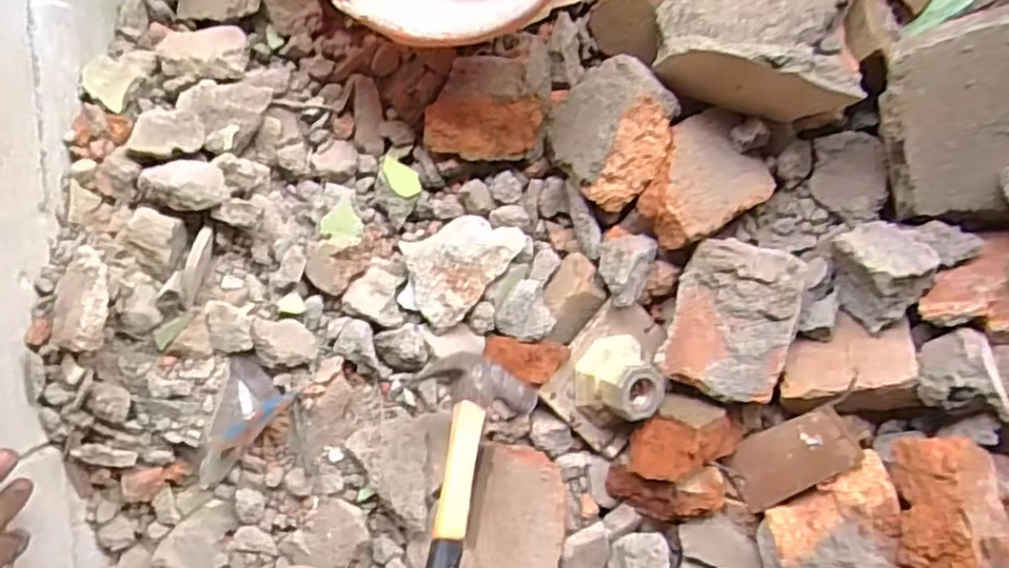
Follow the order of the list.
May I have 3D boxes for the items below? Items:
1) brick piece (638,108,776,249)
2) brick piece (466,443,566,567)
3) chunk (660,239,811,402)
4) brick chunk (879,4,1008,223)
[{"bbox_3d":[0.183,-0.101,0.642,0.122,0.047,0.100,-30,92,5],"label":"brick piece"},{"bbox_3d":[0.008,0.213,0.631,0.088,0.048,0.130,5,90,-18],"label":"brick piece"},{"bbox_3d":[0.211,0.033,0.634,0.103,0.033,0.139,18,95,2],"label":"chunk"},{"bbox_3d":[0.389,-0.130,0.574,0.134,0.033,0.173,-22,112,32],"label":"brick chunk"}]

